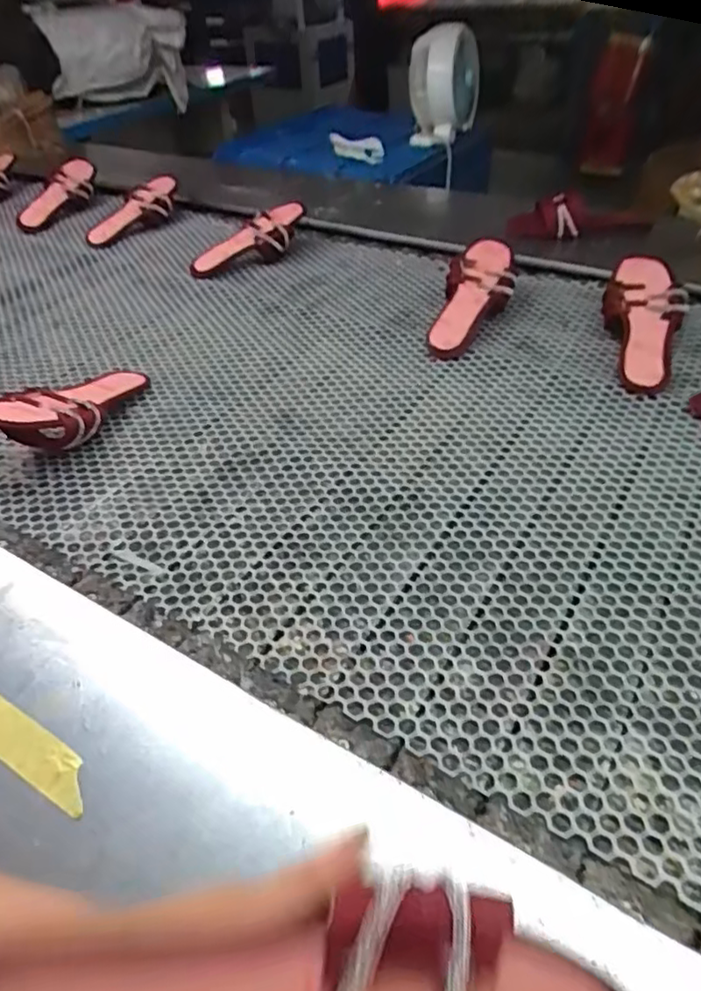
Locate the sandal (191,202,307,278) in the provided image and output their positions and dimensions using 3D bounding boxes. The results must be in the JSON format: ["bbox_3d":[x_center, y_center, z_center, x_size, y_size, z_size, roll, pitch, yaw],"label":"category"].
[{"bbox_3d":[-0.175,-0.440,1.104,0.221,0.077,0.057,-29,47,-6],"label":"sandal"}]

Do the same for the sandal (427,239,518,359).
[{"bbox_3d":[0.168,-0.278,0.886,0.099,0.036,0.220,18,66,22],"label":"sandal"}]

